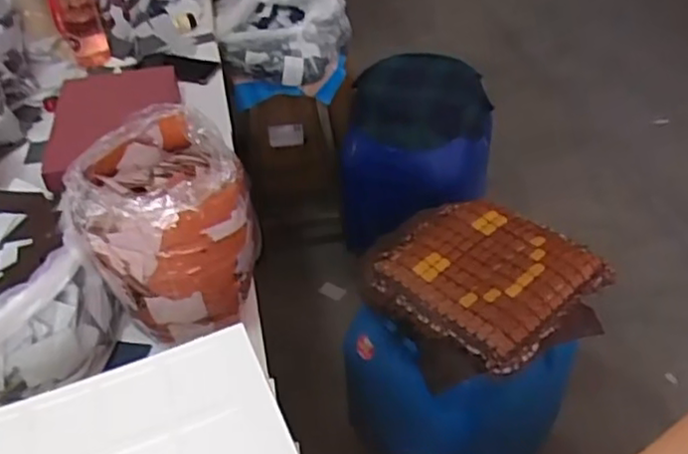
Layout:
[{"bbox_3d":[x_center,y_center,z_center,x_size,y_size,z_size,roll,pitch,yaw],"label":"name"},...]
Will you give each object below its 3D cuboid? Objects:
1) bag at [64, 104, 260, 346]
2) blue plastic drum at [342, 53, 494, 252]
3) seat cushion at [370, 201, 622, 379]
[{"bbox_3d":[-0.219,0.000,0.836,0.194,0.204,0.198,-30,48,-26],"label":"bag"},{"bbox_3d":[0.177,-0.142,1.739,0.306,0.507,0.292,-2,42,2],"label":"blue plastic drum"},{"bbox_3d":[0.227,0.063,1.112,0.289,0.038,0.310,-35,51,-30],"label":"seat cushion"}]

